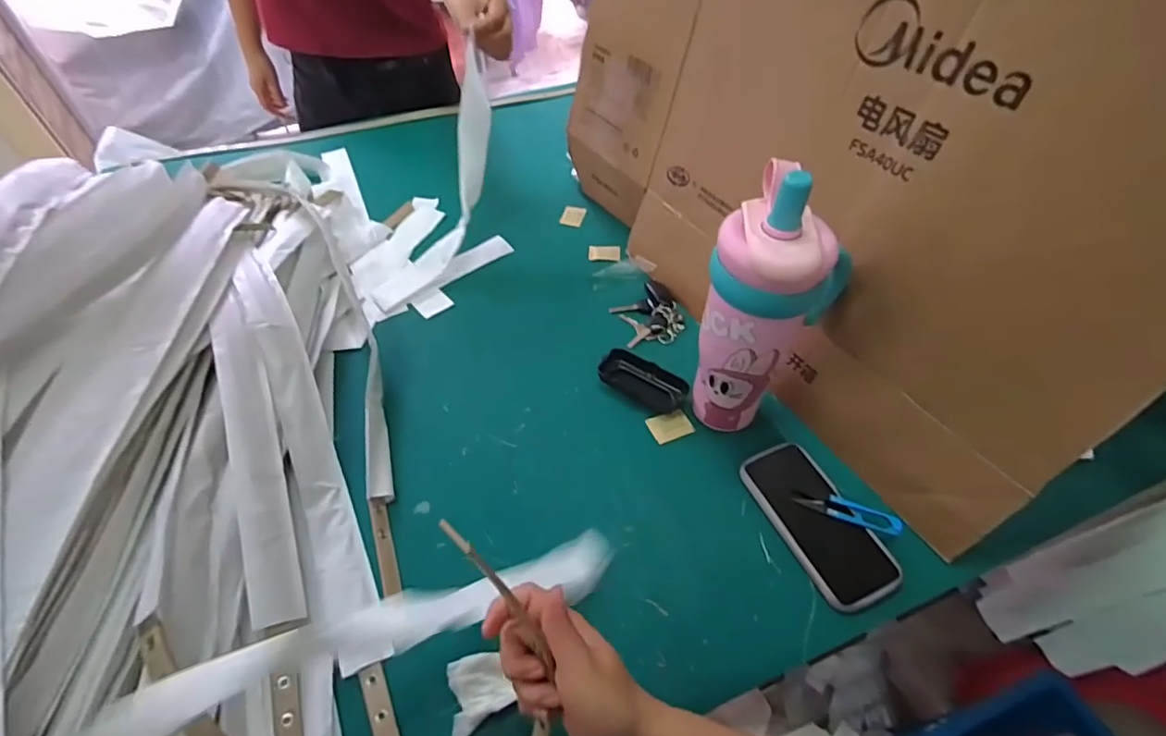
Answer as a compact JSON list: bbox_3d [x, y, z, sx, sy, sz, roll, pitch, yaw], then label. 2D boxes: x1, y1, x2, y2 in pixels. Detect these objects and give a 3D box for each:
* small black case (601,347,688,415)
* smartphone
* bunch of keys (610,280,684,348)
[{"bbox_3d":[0.075,0.016,0.667,0.107,0.024,0.050,25,54,19],"label":"small black case"},{"bbox_3d":[0.238,0.154,0.549,0.083,0.017,0.168,-18,53,-15],"label":"smartphone"},{"bbox_3d":[0.090,-0.082,0.753,0.087,0.018,0.115,-8,51,-7],"label":"bunch of keys"}]

